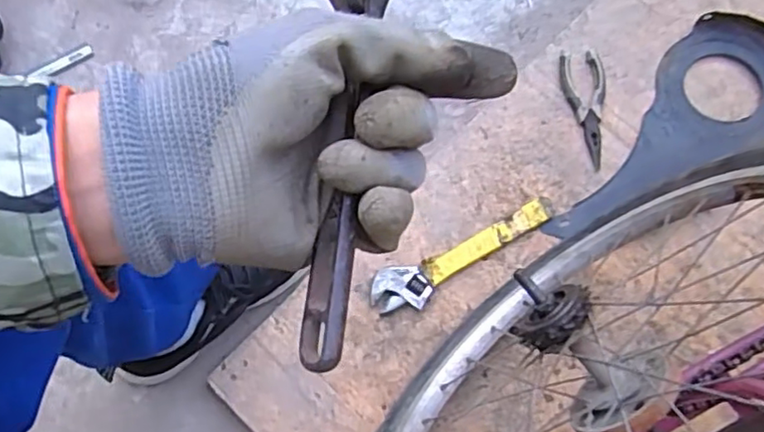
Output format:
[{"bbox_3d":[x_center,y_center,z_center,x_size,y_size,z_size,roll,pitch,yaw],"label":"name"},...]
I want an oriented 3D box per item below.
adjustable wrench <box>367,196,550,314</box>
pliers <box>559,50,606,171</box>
[{"bbox_3d":[0.098,0.046,0.727,0.239,0.015,0.052,-26,76,-9],"label":"adjustable wrench"},{"bbox_3d":[0.262,-0.134,0.779,0.057,0.009,0.152,-7,74,-4],"label":"pliers"}]

